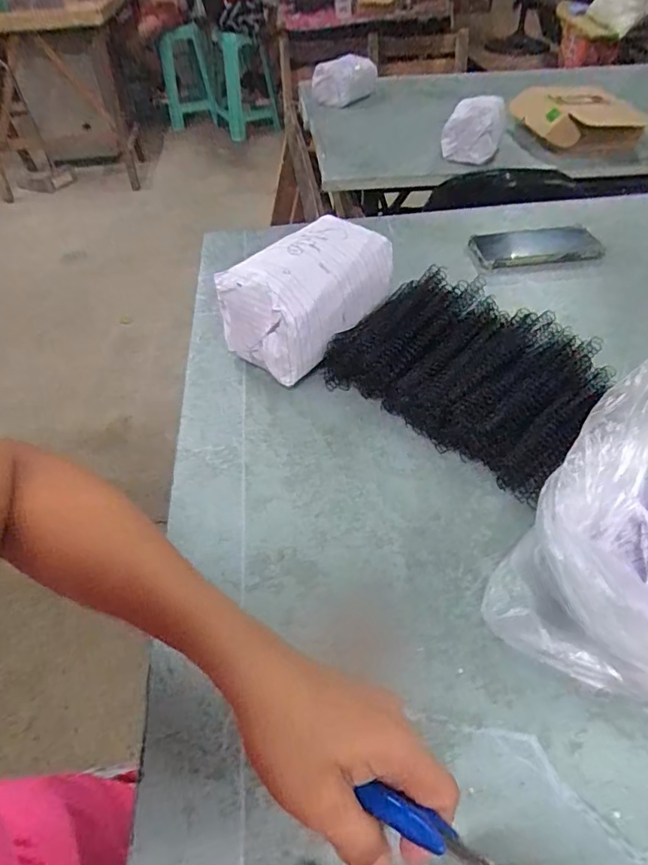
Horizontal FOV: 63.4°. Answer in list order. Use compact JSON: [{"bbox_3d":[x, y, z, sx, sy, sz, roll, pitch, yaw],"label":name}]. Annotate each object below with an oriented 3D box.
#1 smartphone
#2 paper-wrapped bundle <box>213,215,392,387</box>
[{"bbox_3d":[0.298,-0.265,0.744,0.182,0.009,0.085,-7,52,-8],"label":"smartphone"},{"bbox_3d":[-0.015,-0.145,0.572,0.116,0.109,0.181,32,56,29],"label":"paper-wrapped bundle"}]

